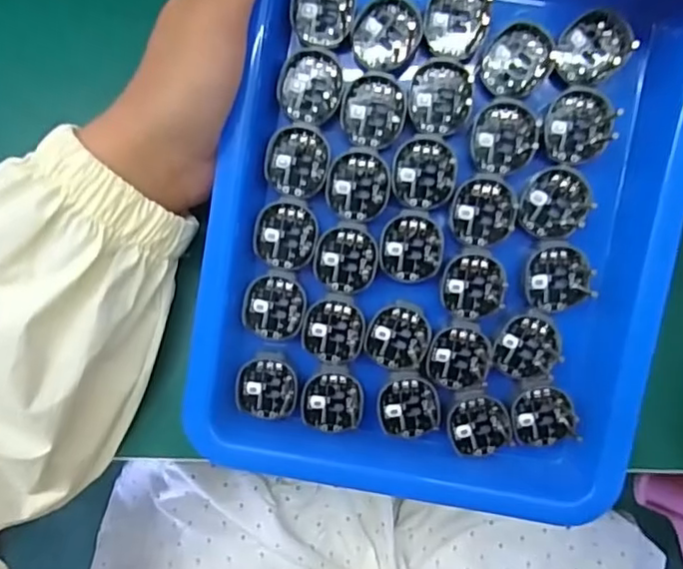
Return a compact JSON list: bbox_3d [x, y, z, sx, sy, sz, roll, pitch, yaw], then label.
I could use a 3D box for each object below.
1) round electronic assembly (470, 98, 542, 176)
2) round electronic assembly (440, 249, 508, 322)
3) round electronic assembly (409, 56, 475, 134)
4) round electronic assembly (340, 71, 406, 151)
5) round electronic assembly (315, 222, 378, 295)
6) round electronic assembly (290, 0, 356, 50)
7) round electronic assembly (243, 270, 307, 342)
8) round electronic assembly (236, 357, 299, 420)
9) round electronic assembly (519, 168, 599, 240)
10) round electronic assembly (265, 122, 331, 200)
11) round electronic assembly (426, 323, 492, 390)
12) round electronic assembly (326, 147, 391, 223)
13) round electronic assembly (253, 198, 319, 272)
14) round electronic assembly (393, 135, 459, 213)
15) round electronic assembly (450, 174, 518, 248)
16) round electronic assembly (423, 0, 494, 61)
[{"bbox_3d":[0.064,-0.057,0.238,0.026,0.009,0.026,1,99,4],"label":"round electronic assembly"},{"bbox_3d":[0.054,0.000,0.242,0.026,0.004,0.029,5,97,4],"label":"round electronic assembly"},{"bbox_3d":[0.039,-0.074,0.238,0.024,0.009,0.028,-11,93,5],"label":"round electronic assembly"},{"bbox_3d":[0.013,-0.069,0.239,0.024,0.009,0.028,7,98,1],"label":"round electronic assembly"},{"bbox_3d":[0.002,-0.011,0.243,0.024,0.004,0.028,7,97,-2],"label":"round electronic assembly"},{"bbox_3d":[-0.007,-0.108,0.235,0.024,0.004,0.030,6,94,-1],"label":"round electronic assembly"},{"bbox_3d":[-0.027,0.009,0.246,0.025,0.007,0.028,14,96,-5],"label":"round electronic assembly"},{"bbox_3d":[-0.031,0.044,0.250,0.025,0.004,0.026,-1,98,-9],"label":"round electronic assembly"},{"bbox_3d":[0.084,-0.033,0.237,0.027,0.008,0.026,0,81,0],"label":"round electronic assembly"},{"bbox_3d":[-0.017,-0.049,0.239,0.025,0.004,0.029,8,95,-2],"label":"round electronic assembly"},{"bbox_3d":[0.048,0.030,0.245,0.025,0.008,0.026,0,81,0],"label":"round electronic assembly"},{"bbox_3d":[0.007,-0.040,0.243,0.025,0.008,0.028,14,96,-2],"label":"round electronic assembly"},{"bbox_3d":[-0.022,-0.020,0.242,0.024,0.004,0.028,13,95,-4],"label":"round electronic assembly"},{"bbox_3d":[0.033,-0.045,0.238,0.025,0.004,0.029,3,96,1],"label":"round electronic assembly"},{"bbox_3d":[0.057,-0.029,0.240,0.027,0.007,0.027,-2,96,6],"label":"round electronic assembly"},{"bbox_3d":[0.045,-0.103,0.232,0.024,0.007,0.029,20,96,-1],"label":"round electronic assembly"}]

